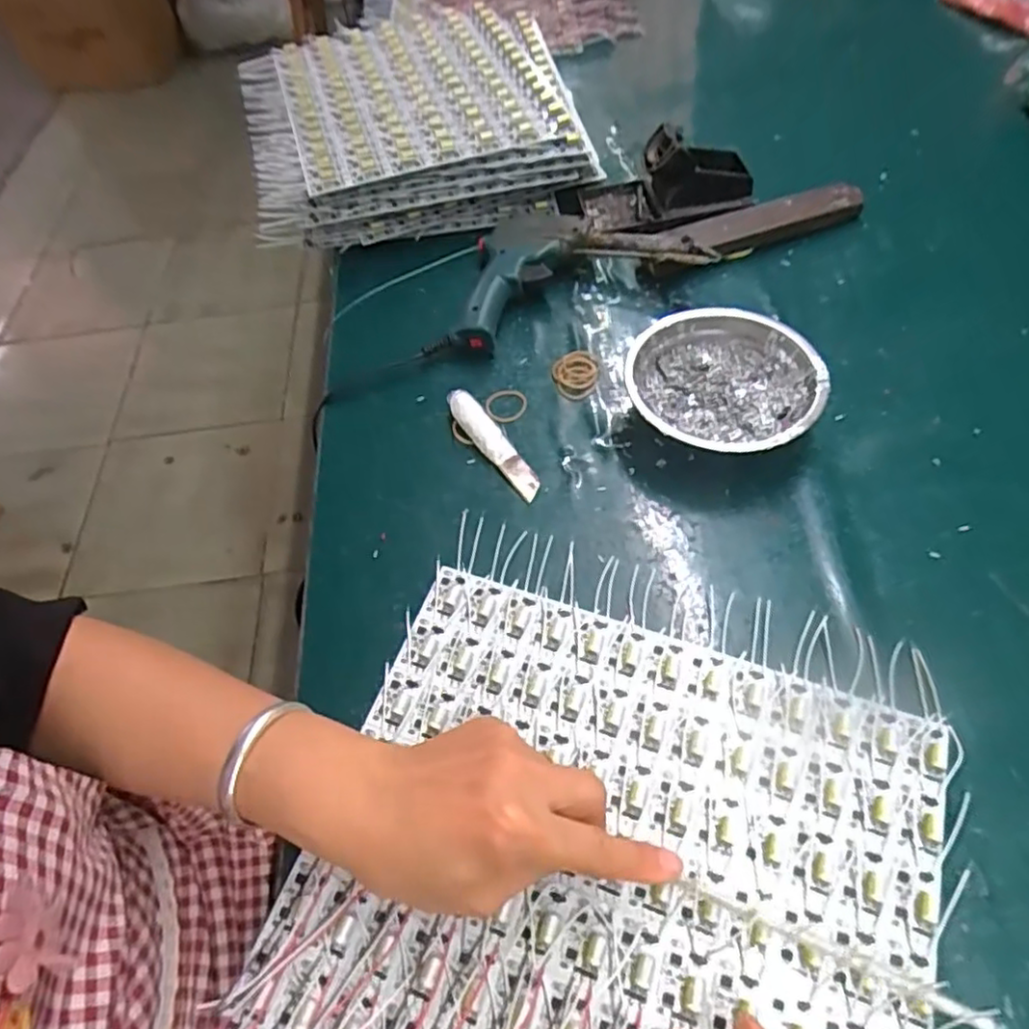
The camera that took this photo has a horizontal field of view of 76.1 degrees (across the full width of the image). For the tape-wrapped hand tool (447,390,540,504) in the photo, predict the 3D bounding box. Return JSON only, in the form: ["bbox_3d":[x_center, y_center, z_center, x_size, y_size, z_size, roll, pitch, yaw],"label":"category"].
[{"bbox_3d":[-0.015,-0.051,0.466,0.025,0.017,0.101,-32,60,-10],"label":"tape-wrapped hand tool"}]

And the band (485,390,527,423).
[{"bbox_3d":[-0.006,-0.081,0.494,0.031,0.006,0.030,-4,59,6],"label":"band"}]

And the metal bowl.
[{"bbox_3d":[0.140,-0.083,0.451,0.125,0.043,0.121,-4,59,6],"label":"metal bowl"}]

